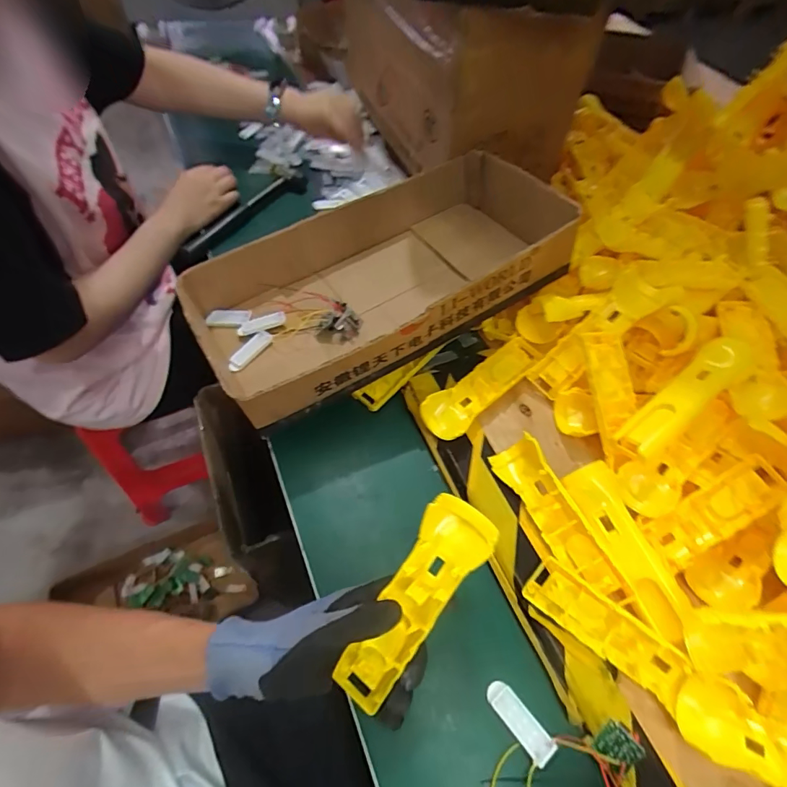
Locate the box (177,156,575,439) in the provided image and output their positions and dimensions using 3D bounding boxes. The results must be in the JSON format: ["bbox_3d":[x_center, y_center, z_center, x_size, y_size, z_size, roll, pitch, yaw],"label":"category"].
[{"bbox_3d":[-0.016,-0.143,0.523,0.419,0.103,0.238,-25,61,-16],"label":"box"}]

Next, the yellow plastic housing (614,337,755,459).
[{"bbox_3d":[0.293,0.000,0.434,0.175,0.039,0.041,-34,65,-15],"label":"yellow plastic housing"}]

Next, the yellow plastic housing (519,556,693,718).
[{"bbox_3d":[0.172,0.191,0.355,0.128,0.023,0.037,36,62,19],"label":"yellow plastic housing"}]

